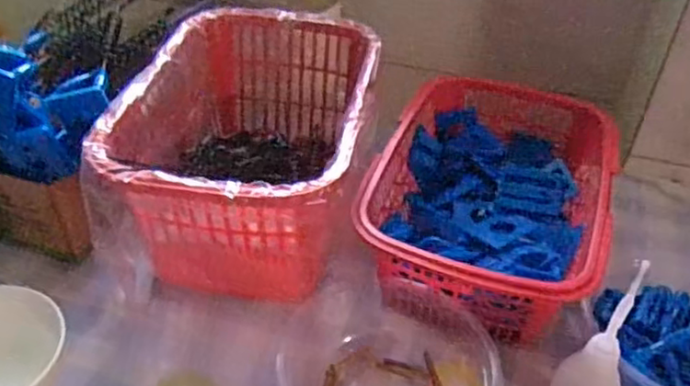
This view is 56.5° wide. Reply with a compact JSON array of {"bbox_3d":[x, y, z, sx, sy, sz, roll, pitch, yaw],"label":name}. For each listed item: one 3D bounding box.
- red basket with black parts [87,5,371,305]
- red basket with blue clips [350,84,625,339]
[{"bbox_3d":[-0.063,-0.030,0.467,0.149,0.114,0.231,8,39,6],"label":"red basket with black parts"},{"bbox_3d":[0.099,0.011,0.452,0.149,0.075,0.196,15,40,14],"label":"red basket with blue clips"}]

